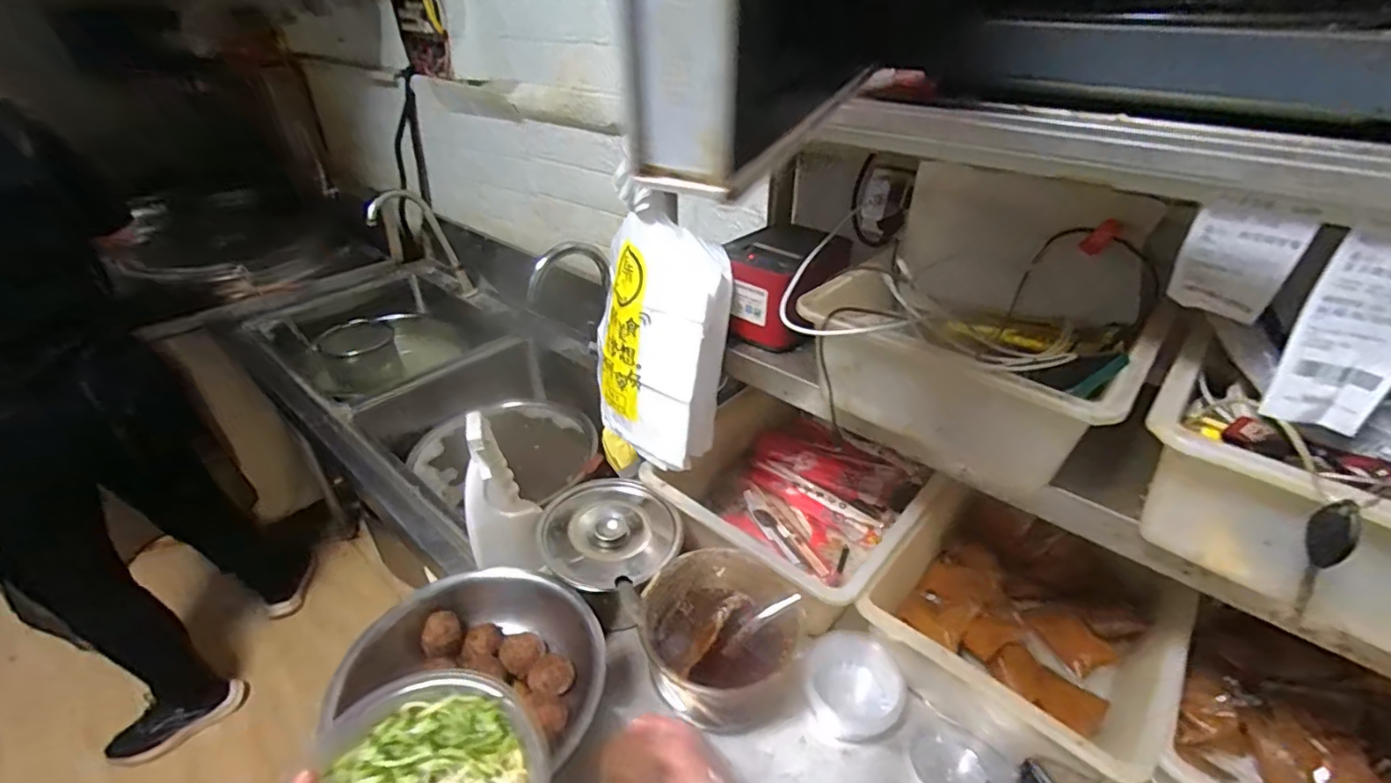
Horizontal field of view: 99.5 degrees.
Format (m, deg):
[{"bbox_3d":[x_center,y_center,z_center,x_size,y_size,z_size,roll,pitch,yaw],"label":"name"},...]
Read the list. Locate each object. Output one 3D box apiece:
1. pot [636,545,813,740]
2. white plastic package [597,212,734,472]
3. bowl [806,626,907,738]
[{"bbox_3d":[0.030,0.277,0.663,0.168,0.098,0.165,0,34,0],"label":"pot"},{"bbox_3d":[-0.048,-0.062,0.734,0.171,0.307,0.086,24,33,28],"label":"white plastic package"},{"bbox_3d":[0.168,0.316,0.637,0.105,0.075,0.081,2,34,2],"label":"bowl"}]

